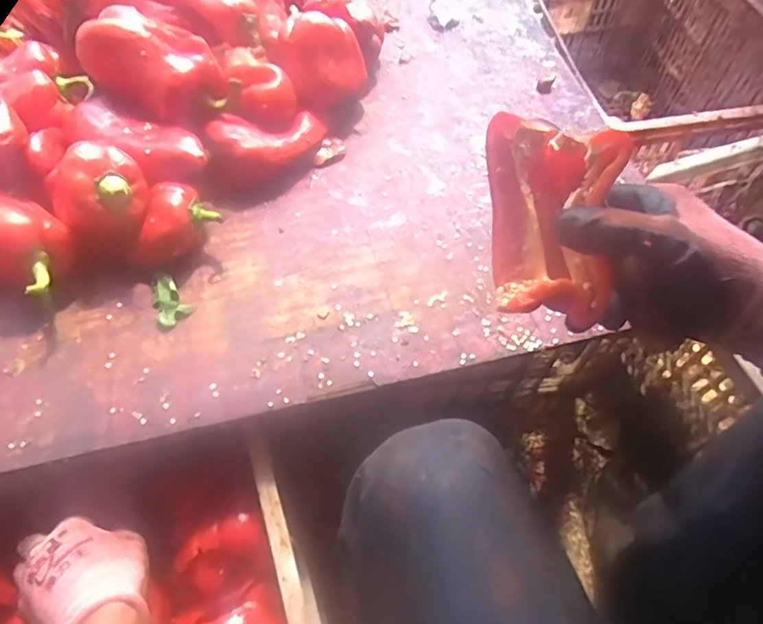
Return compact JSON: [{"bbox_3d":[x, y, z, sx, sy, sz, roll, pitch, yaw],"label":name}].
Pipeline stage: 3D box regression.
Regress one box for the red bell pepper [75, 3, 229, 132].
[{"bbox_3d":[-0.218,-0.239,0.506,0.128,0.062,0.073,20,62,12],"label":"red bell pepper"}]

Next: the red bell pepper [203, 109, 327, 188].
[{"bbox_3d":[-0.113,-0.172,0.544,0.119,0.062,0.086,-14,61,-7],"label":"red bell pepper"}]

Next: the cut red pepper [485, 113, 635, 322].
[{"bbox_3d":[0.111,-0.059,0.338,0.080,0.060,0.123,4,99,23],"label":"cut red pepper"}]

